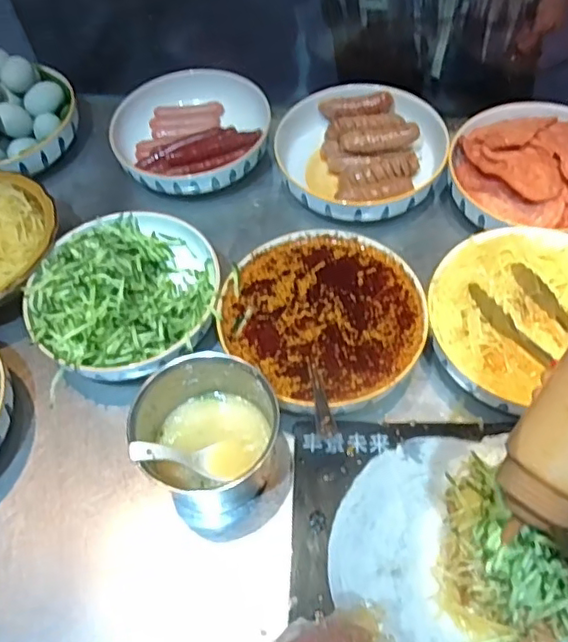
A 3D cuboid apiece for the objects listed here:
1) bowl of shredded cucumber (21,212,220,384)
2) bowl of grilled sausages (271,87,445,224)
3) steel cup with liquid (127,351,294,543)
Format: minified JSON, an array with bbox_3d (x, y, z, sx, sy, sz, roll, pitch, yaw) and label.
[{"bbox_3d":[-0.184,-0.032,0.713,0.214,0.074,0.220,-2,59,3],"label":"bowl of shredded cucumber"},{"bbox_3d":[0.107,-0.225,0.835,0.216,0.063,0.223,-4,59,2],"label":"bowl of grilled sausages"},{"bbox_3d":[-0.068,0.124,0.608,0.136,0.103,0.152,-16,59,-5],"label":"steel cup with liquid"}]

